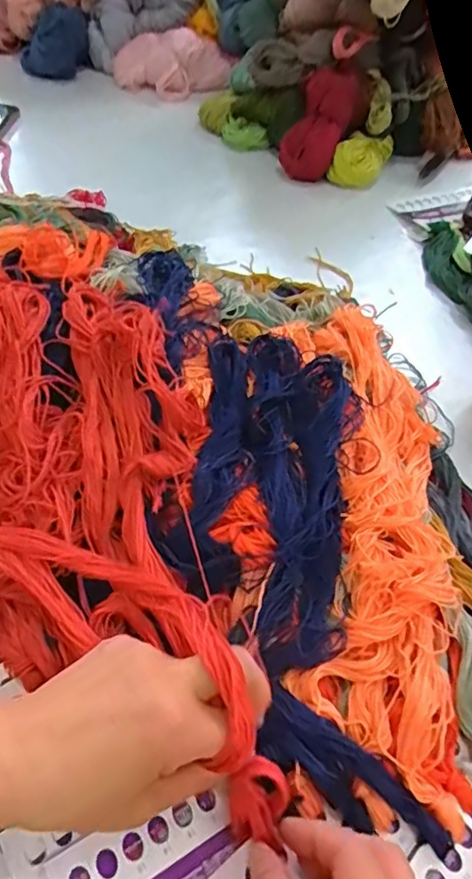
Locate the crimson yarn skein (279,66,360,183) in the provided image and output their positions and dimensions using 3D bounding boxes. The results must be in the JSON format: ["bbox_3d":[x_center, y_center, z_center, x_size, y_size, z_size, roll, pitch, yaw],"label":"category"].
[{"bbox_3d":[0.100,-0.380,0.672,0.071,0.034,0.128,24,91,15],"label":"crimson yarn skein"}]

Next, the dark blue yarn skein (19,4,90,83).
[{"bbox_3d":[-0.259,-0.575,0.805,0.102,0.077,0.058,-22,57,-20],"label":"dark blue yarn skein"}]

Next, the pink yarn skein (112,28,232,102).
[{"bbox_3d":[-0.094,-0.544,0.807,0.175,0.064,0.081,8,52,2],"label":"pink yarn skein"}]

